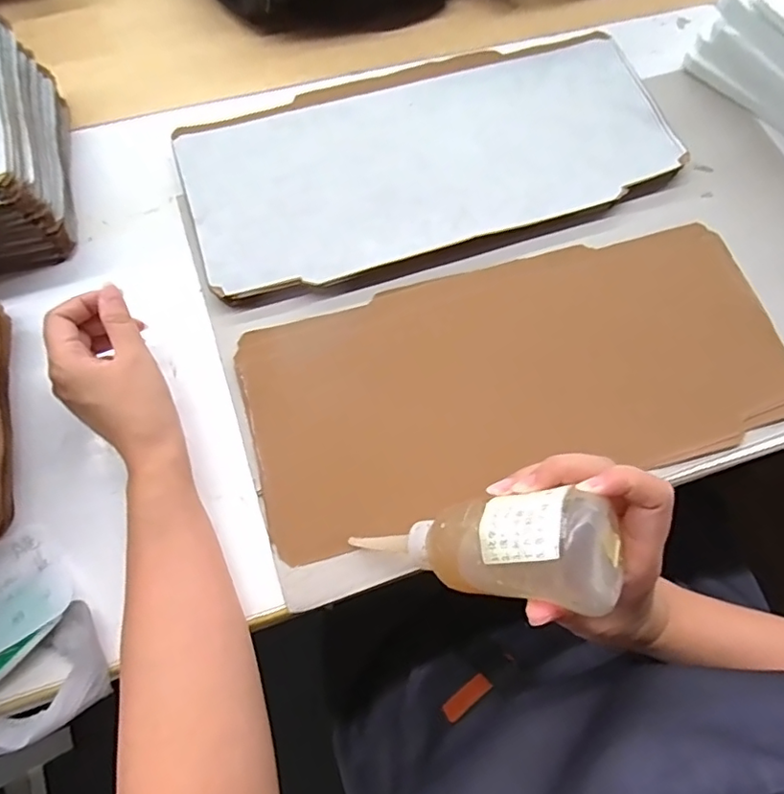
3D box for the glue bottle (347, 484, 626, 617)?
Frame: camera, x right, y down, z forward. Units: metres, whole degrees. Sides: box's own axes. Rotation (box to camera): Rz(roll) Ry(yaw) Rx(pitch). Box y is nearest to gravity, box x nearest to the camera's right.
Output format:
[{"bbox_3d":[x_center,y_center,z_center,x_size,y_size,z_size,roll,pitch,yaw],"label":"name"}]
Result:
[{"bbox_3d":[0.045,0.088,0.321,0.161,0.047,0.052,-12,66,40],"label":"glue bottle"}]

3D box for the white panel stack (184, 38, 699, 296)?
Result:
[{"bbox_3d":[0.034,-0.215,0.480,0.421,0.025,0.190,-19,74,-8],"label":"white panel stack"}]

